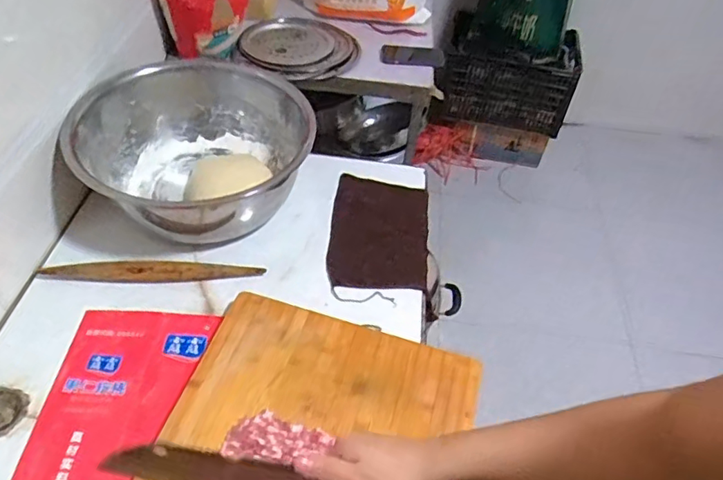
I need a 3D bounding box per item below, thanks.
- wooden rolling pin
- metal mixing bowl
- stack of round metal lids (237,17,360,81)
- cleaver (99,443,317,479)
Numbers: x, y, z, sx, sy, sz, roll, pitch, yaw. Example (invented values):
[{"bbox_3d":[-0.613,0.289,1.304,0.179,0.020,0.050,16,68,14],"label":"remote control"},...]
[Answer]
[{"bbox_3d":[-0.327,0.052,0.845,0.333,0.029,0.034,1,47,-5],"label":"wooden rolling pin"},{"bbox_3d":[-0.294,-0.163,0.948,0.359,0.142,0.381,3,47,-3],"label":"metal mixing bowl"},{"bbox_3d":[-0.146,-0.483,1.305,0.277,0.028,0.255,10,47,4],"label":"stack of round metal lids"},{"bbox_3d":[-0.061,0.207,0.464,0.295,0.064,0.013,13,48,-12],"label":"cleaver"}]

